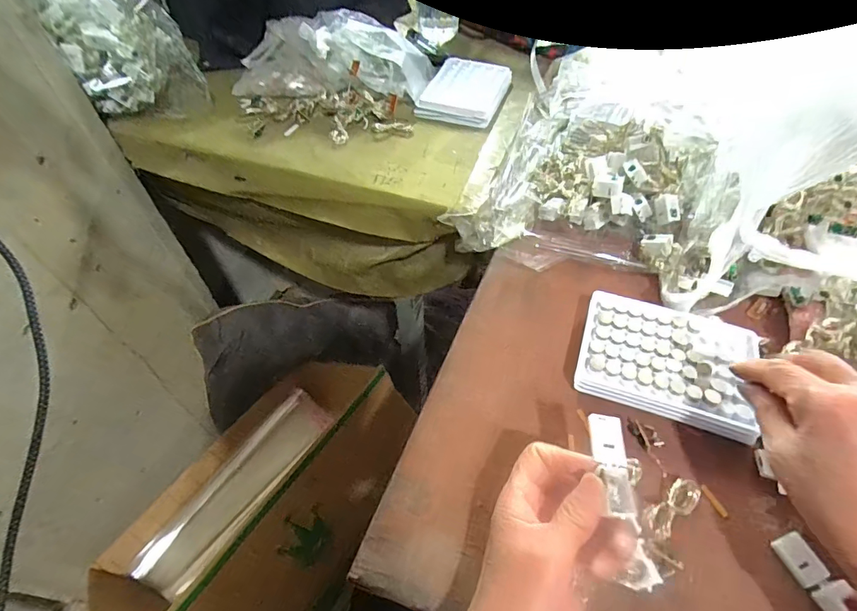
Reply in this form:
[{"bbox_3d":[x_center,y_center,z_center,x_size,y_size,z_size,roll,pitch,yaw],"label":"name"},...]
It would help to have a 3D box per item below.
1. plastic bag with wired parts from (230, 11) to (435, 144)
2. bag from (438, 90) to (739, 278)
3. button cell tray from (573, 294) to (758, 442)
[{"bbox_3d":[-0.135,-0.289,0.554,0.259,0.071,0.173,9,52,8],"label":"plastic bag with wired parts"},{"bbox_3d":[0.185,-0.151,0.475,0.231,0.061,0.284,22,55,18],"label":"bag"},{"bbox_3d":[0.189,0.039,0.363,0.128,0.017,0.099,17,60,15],"label":"button cell tray"}]

